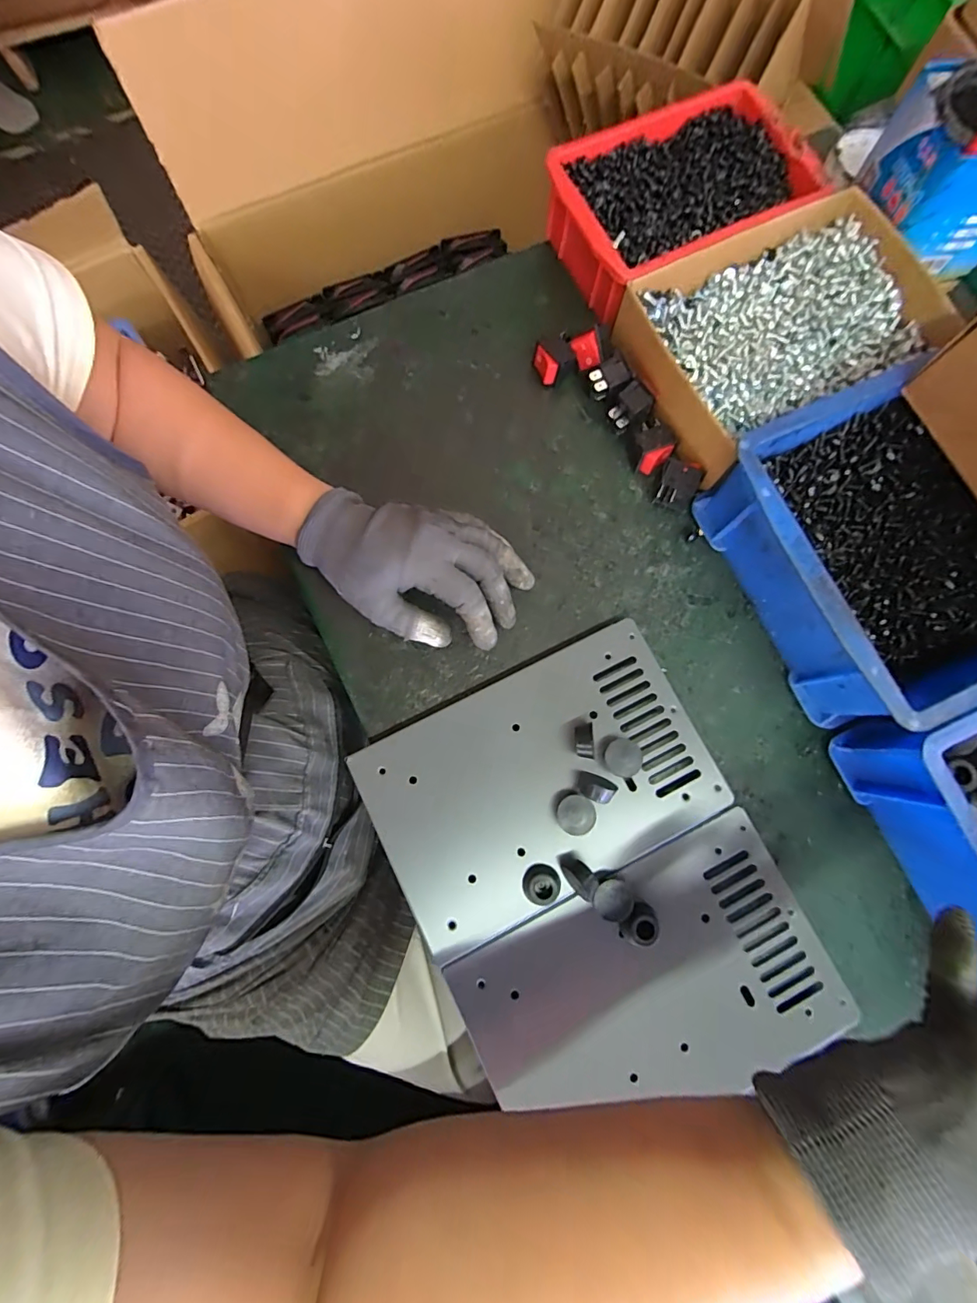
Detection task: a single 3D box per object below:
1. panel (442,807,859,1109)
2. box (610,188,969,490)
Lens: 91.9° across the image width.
[{"bbox_3d":[0.104,0.219,0.305,0.225,0.015,0.141,-26,80,-6],"label":"panel"},{"bbox_3d":[0.226,-0.248,0.376,0.223,0.058,0.151,-29,80,-6],"label":"box"}]

